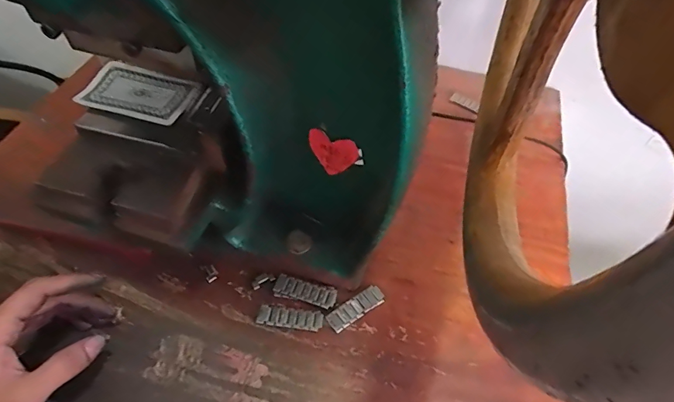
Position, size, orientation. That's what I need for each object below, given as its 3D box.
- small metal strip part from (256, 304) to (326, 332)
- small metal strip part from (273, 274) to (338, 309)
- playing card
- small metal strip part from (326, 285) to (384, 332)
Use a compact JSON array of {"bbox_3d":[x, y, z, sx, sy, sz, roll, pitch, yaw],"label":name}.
[{"bbox_3d":[-0.039,0.098,0.361,0.055,0.004,0.015,7,54,3],"label":"small metal strip part"},{"bbox_3d":[-0.027,0.079,0.373,0.053,0.004,0.020,13,54,7],"label":"small metal strip part"},{"bbox_3d":[-0.161,-0.089,0.351,0.088,0.009,0.055,18,55,9],"label":"playing card"},{"bbox_3d":[0.017,0.091,0.368,0.054,0.004,0.019,-28,59,-21],"label":"small metal strip part"}]

